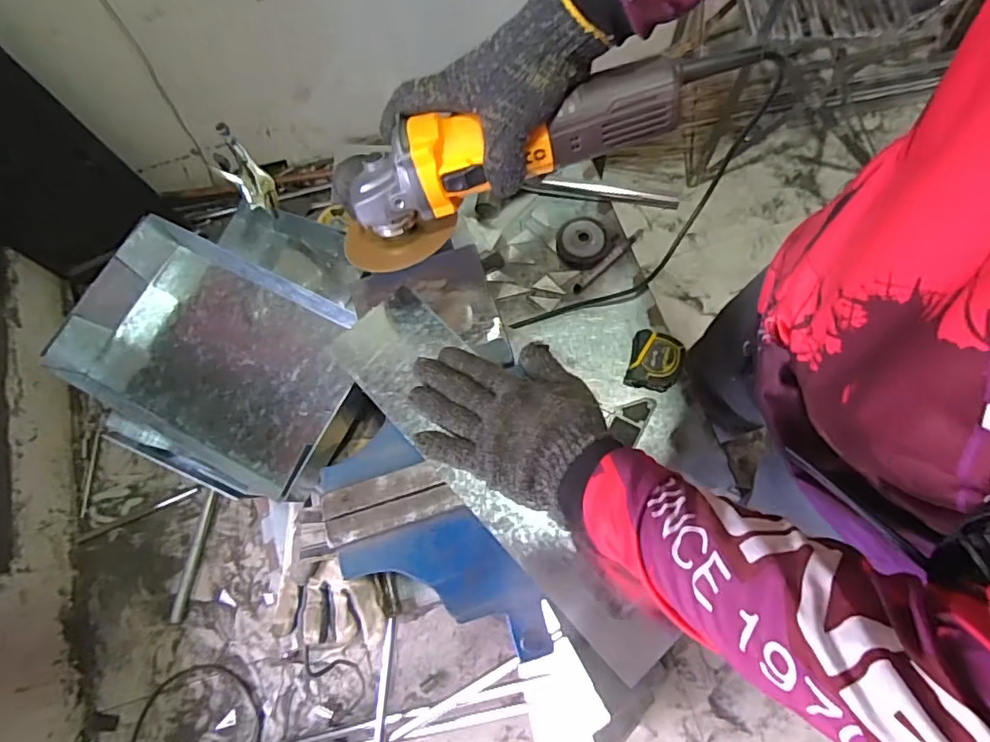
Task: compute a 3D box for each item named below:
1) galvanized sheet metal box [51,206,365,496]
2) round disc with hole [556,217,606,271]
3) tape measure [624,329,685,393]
[{"bbox_3d":[-0.365,-0.011,0.750,0.376,0.089,0.275,21,75,12],"label":"galvanized sheet metal box"},{"bbox_3d":[0.127,-0.191,0.858,0.071,0.025,0.082,15,74,11],"label":"round disc with hole"},{"bbox_3d":[0.217,-0.012,0.769,0.070,0.037,0.075,14,74,10],"label":"tape measure"}]

